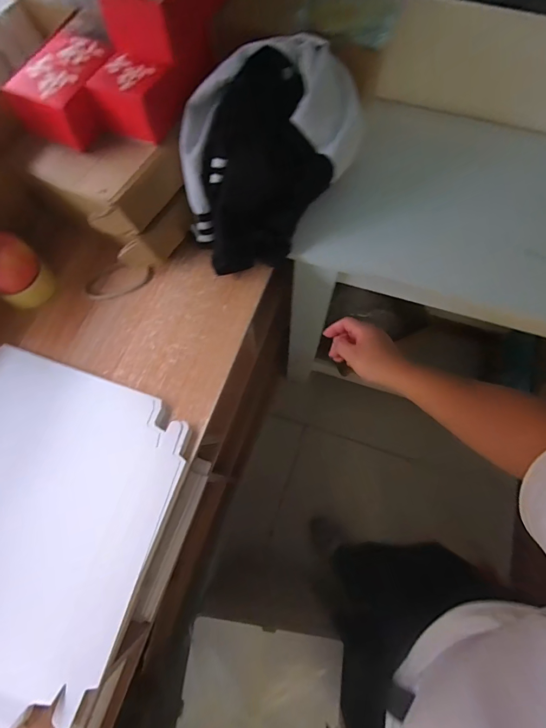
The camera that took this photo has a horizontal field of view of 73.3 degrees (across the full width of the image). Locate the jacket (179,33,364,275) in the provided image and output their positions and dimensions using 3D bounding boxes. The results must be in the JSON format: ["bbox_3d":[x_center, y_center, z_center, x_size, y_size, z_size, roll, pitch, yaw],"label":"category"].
[{"bbox_3d":[-0.012,-0.310,0.556,0.280,0.199,0.188,-40,75,-12],"label":"jacket"}]

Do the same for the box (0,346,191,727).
[{"bbox_3d":[-0.339,0.192,0.480,0.368,0.066,0.388,16,72,6],"label":"box"}]

